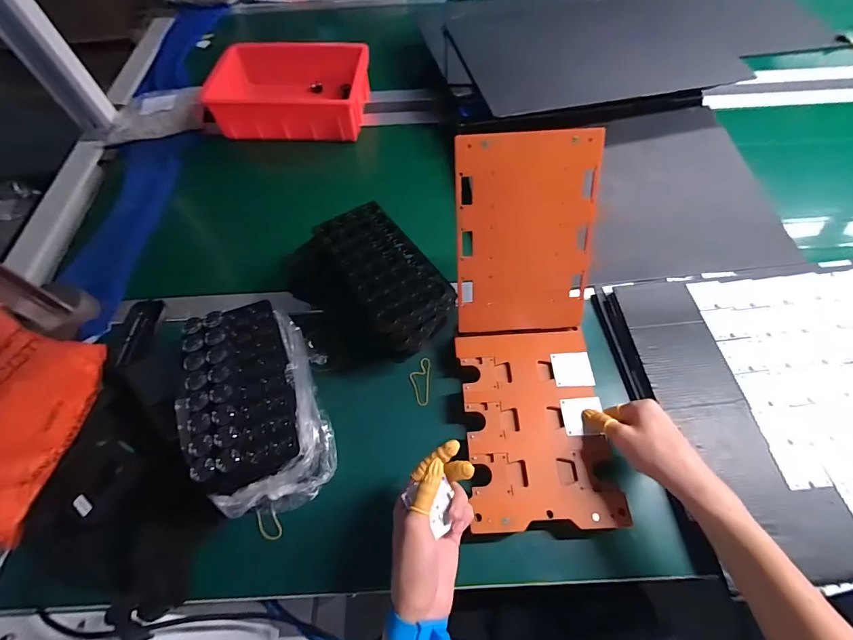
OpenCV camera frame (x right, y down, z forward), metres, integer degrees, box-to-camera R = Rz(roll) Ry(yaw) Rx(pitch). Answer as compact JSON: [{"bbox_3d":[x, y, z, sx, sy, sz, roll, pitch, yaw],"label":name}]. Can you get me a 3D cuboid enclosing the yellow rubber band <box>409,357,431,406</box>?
[{"bbox_3d":[-0.009,0.084,0.536,0.027,0.006,0.068,6,64,-2],"label":"yellow rubber band"}]

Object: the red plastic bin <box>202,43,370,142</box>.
[{"bbox_3d":[-0.271,-0.466,0.798,0.300,0.090,0.208,-2,61,1],"label":"red plastic bin"}]

